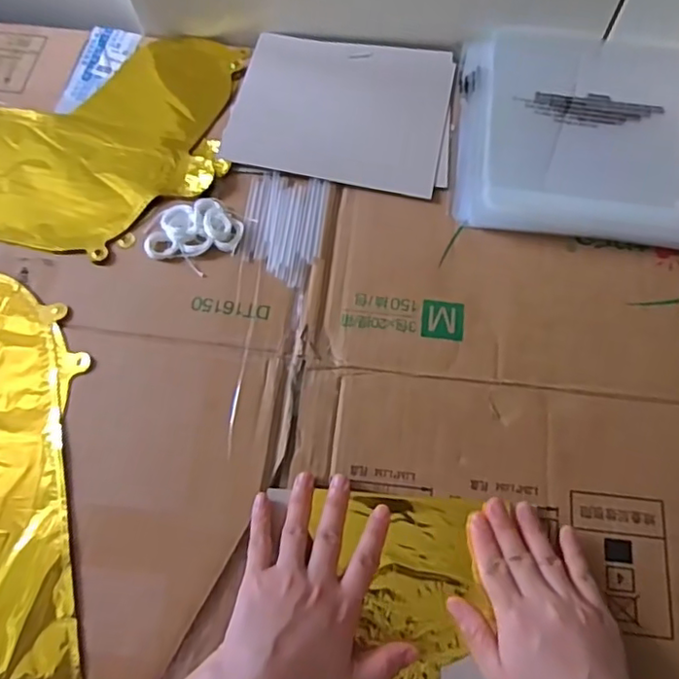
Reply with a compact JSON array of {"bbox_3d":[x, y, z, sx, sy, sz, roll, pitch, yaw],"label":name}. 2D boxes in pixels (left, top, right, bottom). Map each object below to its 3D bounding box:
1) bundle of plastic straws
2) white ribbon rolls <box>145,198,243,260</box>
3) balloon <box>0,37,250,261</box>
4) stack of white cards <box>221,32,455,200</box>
[{"bbox_3d":[-0.047,-0.096,0.520,0.068,0.004,0.103,6,68,3],"label":"bundle of plastic straws"},{"bbox_3d":[-0.123,-0.094,0.515,0.078,0.010,0.050,-9,68,-3],"label":"white ribbon rolls"},{"bbox_3d":[-0.302,-0.188,0.563,0.396,0.026,0.245,2,67,1],"label":"balloon"},{"bbox_3d":[0.004,-0.212,0.568,0.197,0.011,0.163,9,68,4],"label":"stack of white cards"}]

